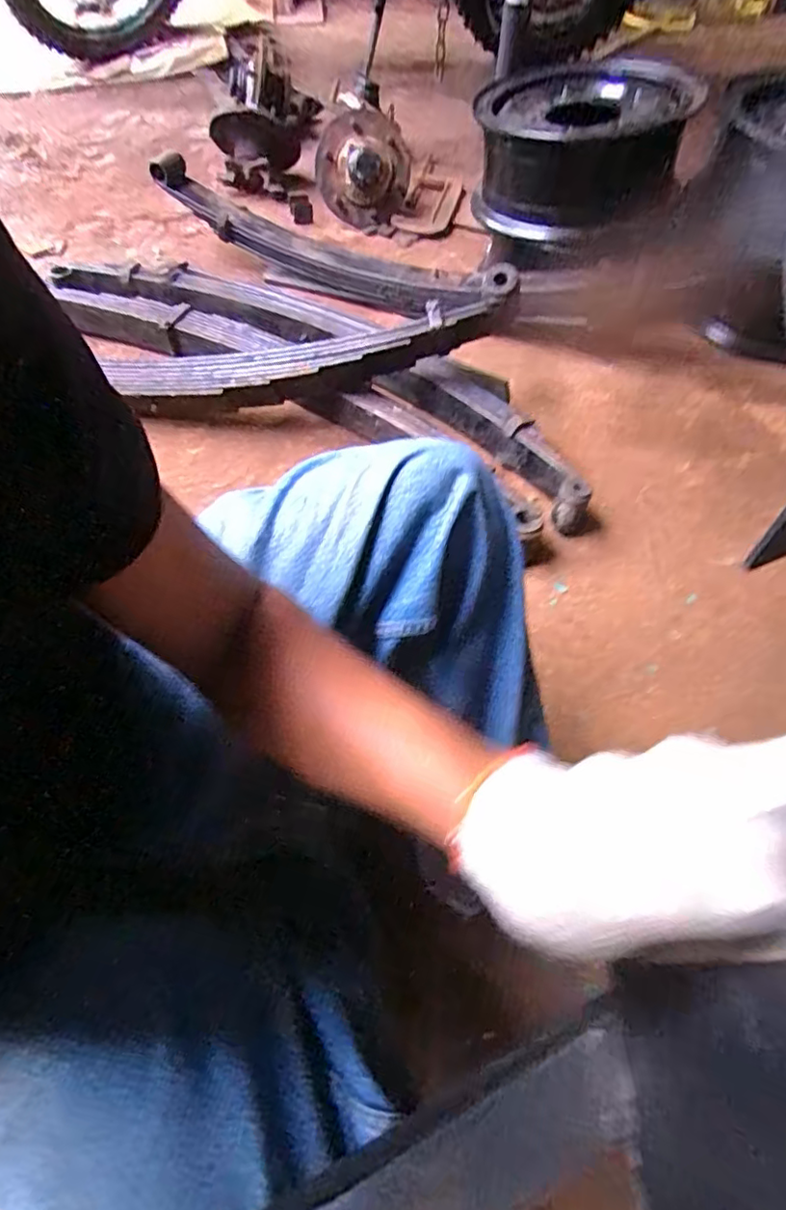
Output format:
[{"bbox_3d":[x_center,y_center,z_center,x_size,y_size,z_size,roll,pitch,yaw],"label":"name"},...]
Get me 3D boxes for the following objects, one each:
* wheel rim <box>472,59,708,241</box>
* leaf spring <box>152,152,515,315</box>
[{"bbox_3d":[0.373,-0.918,1.178,0.394,0.178,0.400,24,60,14],"label":"wheel rim"},{"bbox_3d":[-0.141,-0.748,1.257,0.832,0.163,0.083,27,61,16],"label":"leaf spring"}]

